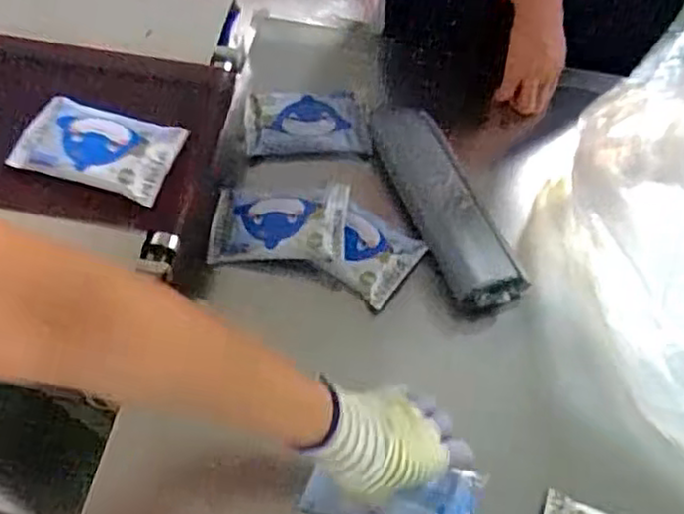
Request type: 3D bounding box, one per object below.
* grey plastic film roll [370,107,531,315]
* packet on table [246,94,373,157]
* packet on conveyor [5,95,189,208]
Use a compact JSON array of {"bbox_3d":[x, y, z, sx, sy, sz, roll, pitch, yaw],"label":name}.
[{"bbox_3d":[0.104,-0.061,0.732,0.078,0.036,0.261,-21,66,-13],"label":"grey plastic film roll"},{"bbox_3d":[-0.041,-0.151,0.780,0.133,0.020,0.086,-4,63,-5],"label":"packet on table"},{"bbox_3d":[-0.233,-0.104,0.650,0.146,0.015,0.082,16,63,5],"label":"packet on conveyor"}]

